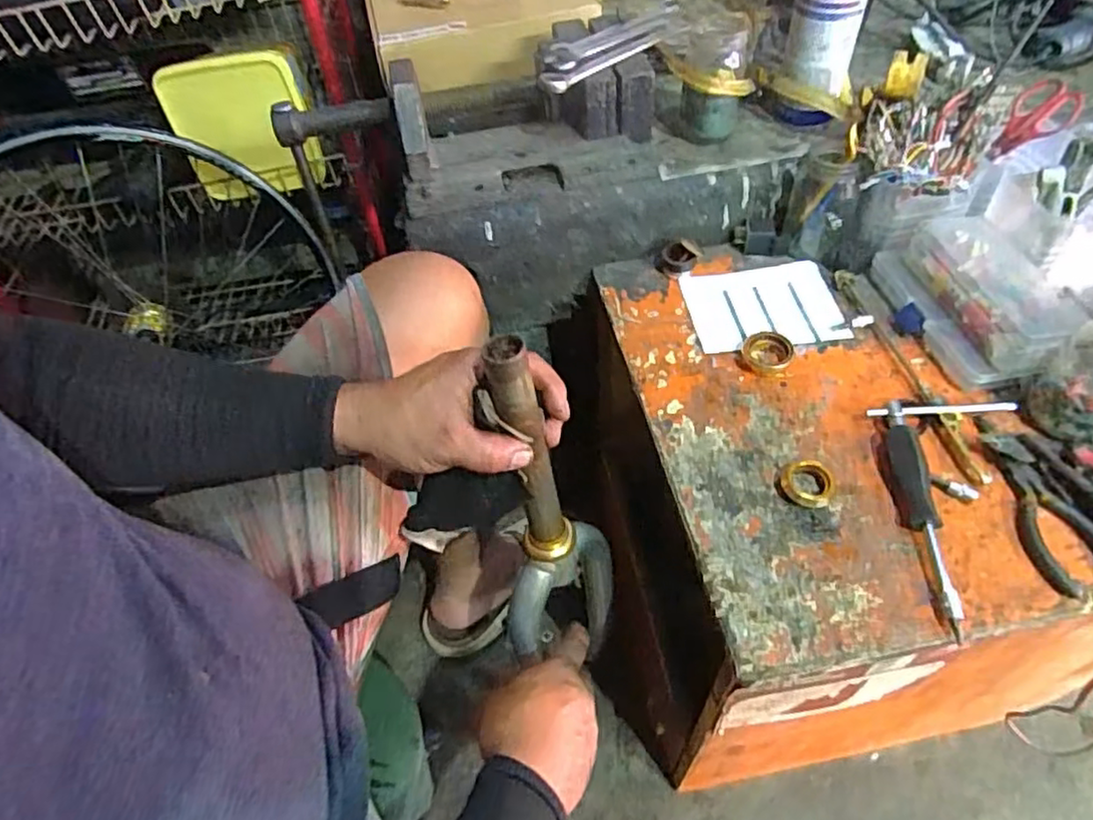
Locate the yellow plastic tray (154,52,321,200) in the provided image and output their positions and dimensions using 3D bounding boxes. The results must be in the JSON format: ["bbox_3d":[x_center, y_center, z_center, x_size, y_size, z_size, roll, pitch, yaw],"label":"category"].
[{"bbox_3d":[-0.446,-0.410,0.967,0.195,0.190,0.028,-10,35,6],"label":"yellow plastic tray"}]

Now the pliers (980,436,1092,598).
[{"bbox_3d":[0.362,0.072,0.483,0.047,0.017,0.129,-10,51,-2],"label":"pliers"}]

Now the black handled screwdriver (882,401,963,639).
[{"bbox_3d":[0.273,0.073,0.482,0.023,0.022,0.179,1,51,7],"label":"black handled screwdriver"}]

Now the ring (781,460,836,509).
[{"bbox_3d":[0.201,0.058,0.508,0.038,0.014,0.036,-3,51,4],"label":"ring"}]

